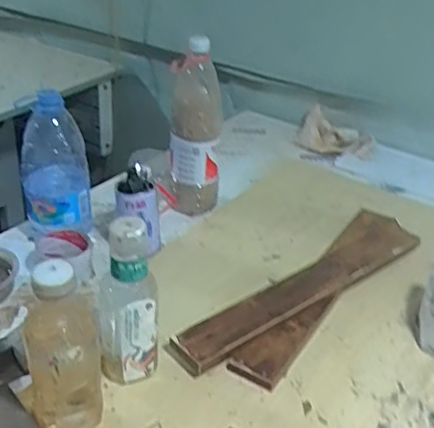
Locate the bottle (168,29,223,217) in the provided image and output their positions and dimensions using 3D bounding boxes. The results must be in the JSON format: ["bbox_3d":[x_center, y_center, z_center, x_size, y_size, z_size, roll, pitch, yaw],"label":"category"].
[{"bbox_3d":[-0.035,-0.133,1.007,0.089,0.297,0.072,4,32,-1],"label":"bottle"}]

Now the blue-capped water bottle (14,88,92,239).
[{"bbox_3d":[-0.247,-0.068,0.915,0.099,0.248,0.076,-5,32,-14],"label":"blue-capped water bottle"}]

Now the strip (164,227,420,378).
[{"bbox_3d":[0.130,0.104,0.845,0.448,0.025,0.059,-21,50,-35],"label":"strip"}]

